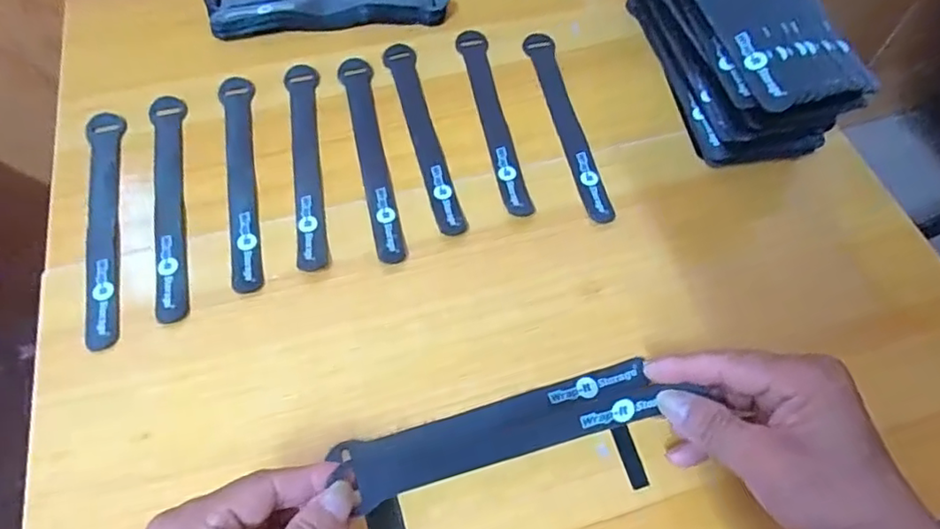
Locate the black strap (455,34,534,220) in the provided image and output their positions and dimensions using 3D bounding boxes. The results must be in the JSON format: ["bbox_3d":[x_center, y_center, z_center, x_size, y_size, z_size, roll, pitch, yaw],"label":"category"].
[{"bbox_3d":[0.018,-0.119,0.470,0.022,0.004,0.195,-10,60,-6],"label":"black strap"}]

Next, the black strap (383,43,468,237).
[{"bbox_3d":[-0.037,-0.102,0.459,0.024,0.004,0.188,-13,62,-8],"label":"black strap"}]

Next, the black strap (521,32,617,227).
[{"bbox_3d":[0.077,-0.114,0.469,0.024,0.006,0.192,-12,61,-3],"label":"black strap"}]

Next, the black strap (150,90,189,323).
[{"bbox_3d":[-0.215,-0.048,0.425,0.024,0.006,0.195,-14,61,-8],"label":"black strap"}]

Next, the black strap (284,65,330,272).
[{"bbox_3d":[-0.122,-0.080,0.445,0.025,0.004,0.191,-10,60,-6],"label":"black strap"}]

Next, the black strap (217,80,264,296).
[{"bbox_3d":[-0.167,-0.066,0.437,0.025,0.005,0.195,-13,61,-8],"label":"black strap"}]

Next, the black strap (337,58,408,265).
[{"bbox_3d":[-0.074,-0.086,0.448,0.025,0.006,0.193,-13,61,-8],"label":"black strap"}]

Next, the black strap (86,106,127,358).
[{"bbox_3d":[-0.257,-0.033,0.417,0.024,0.004,0.198,-14,61,-8],"label":"black strap"}]

